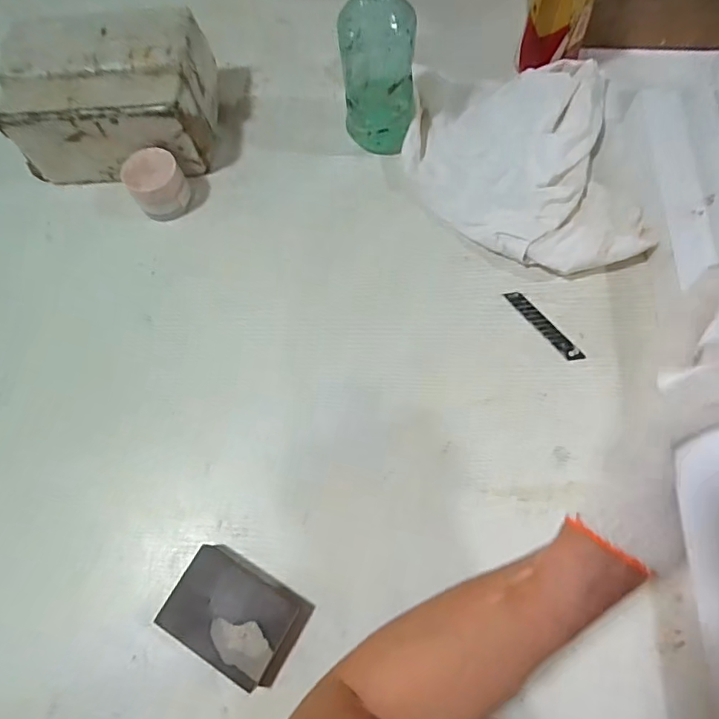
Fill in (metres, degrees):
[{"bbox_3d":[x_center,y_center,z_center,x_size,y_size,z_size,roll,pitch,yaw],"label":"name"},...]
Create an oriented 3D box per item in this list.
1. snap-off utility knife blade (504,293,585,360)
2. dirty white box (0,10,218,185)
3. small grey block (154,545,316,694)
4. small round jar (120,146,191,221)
[{"bbox_3d":[0.189,-0.036,0.501,0.016,0.004,0.097,-36,70,-10],"label":"snap-off utility knife blade"},{"bbox_3d":[-0.292,-0.306,0.585,0.222,0.106,0.154,-2,68,3],"label":"dirty white box"},{"bbox_3d":[-0.104,0.213,0.408,0.107,0.029,0.075,27,73,14],"label":"small grey block"},{"bbox_3d":[-0.233,-0.201,0.567,0.061,0.051,0.061,-1,68,3],"label":"small round jar"}]

